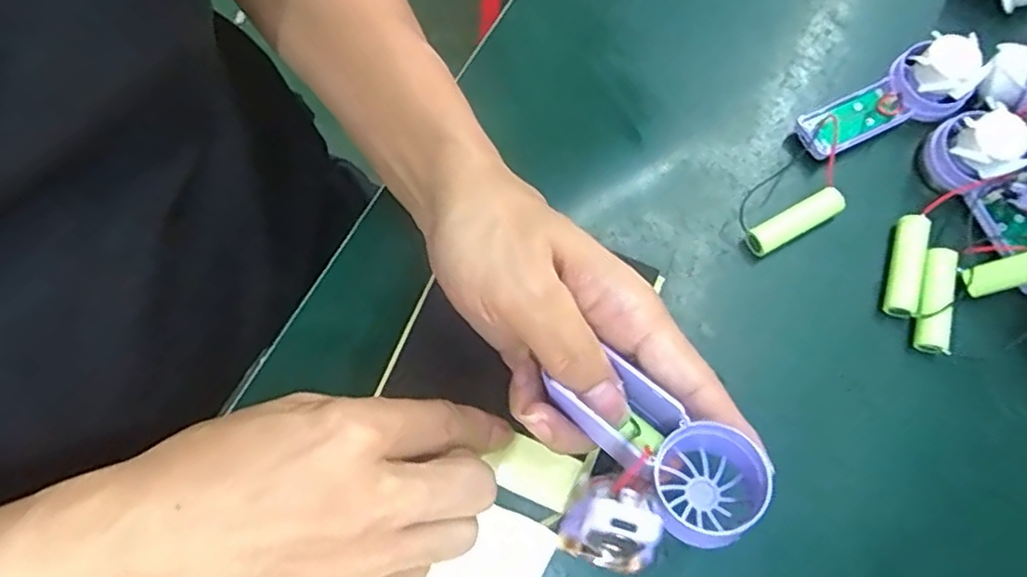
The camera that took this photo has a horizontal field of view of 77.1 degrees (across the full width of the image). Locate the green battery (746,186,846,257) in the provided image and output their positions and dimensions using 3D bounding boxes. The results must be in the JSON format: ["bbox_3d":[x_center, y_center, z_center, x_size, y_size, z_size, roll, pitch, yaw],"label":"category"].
[{"bbox_3d":[0.142,-0.034,0.328,0.050,0.015,0.014,-29,75,-7],"label":"green battery"}]

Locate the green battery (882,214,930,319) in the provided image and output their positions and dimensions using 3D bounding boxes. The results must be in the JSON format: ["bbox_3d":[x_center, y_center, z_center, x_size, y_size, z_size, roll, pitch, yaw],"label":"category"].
[{"bbox_3d":[0.193,-0.010,0.320,0.015,0.017,0.050,18,75,7],"label":"green battery"}]

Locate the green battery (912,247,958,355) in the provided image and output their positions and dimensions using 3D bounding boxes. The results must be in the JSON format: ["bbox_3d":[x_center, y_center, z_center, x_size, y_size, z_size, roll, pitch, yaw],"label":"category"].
[{"bbox_3d":[0.204,0.006,0.314,0.016,0.016,0.051,15,74,6],"label":"green battery"}]

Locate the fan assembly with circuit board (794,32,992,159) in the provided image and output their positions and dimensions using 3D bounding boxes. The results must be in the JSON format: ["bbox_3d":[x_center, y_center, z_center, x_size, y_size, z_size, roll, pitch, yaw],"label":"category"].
[{"bbox_3d":[0.194,-0.098,0.334,0.091,0.021,0.036,-28,74,8],"label":"fan assembly with circuit board"}]

